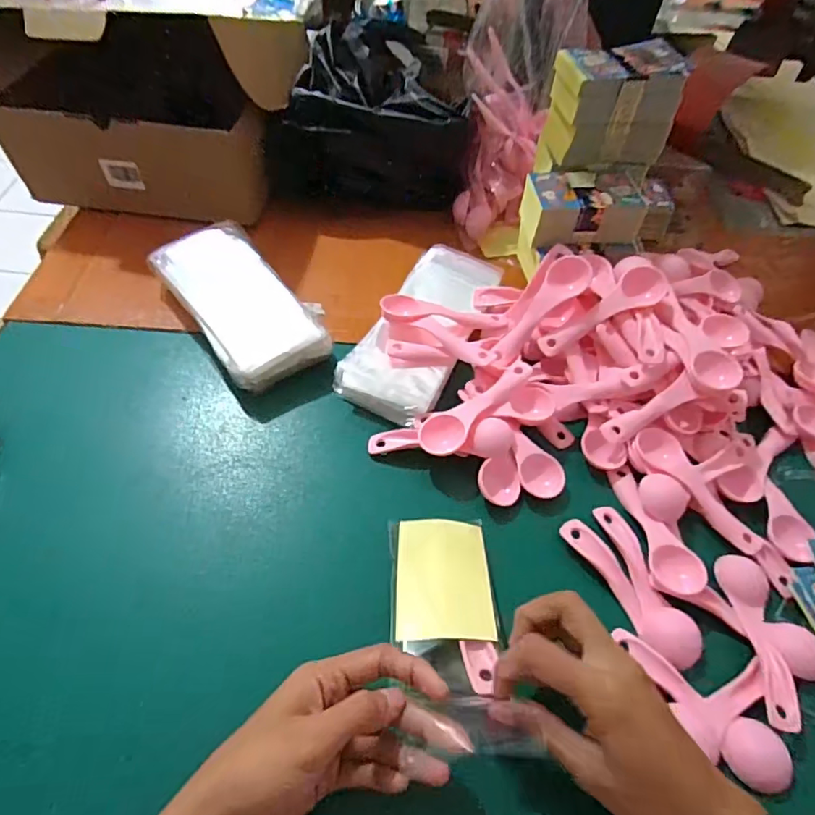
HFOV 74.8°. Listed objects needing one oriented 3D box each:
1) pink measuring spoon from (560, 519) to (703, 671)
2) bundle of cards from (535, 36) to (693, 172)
[{"bbox_3d":[0.150,0.125,0.369,0.030,0.013,0.113,-34,63,-25],"label":"pink measuring spoon"},{"bbox_3d":[0.182,-0.272,0.486,0.107,0.085,0.068,-10,56,-11],"label":"bundle of cards"}]

